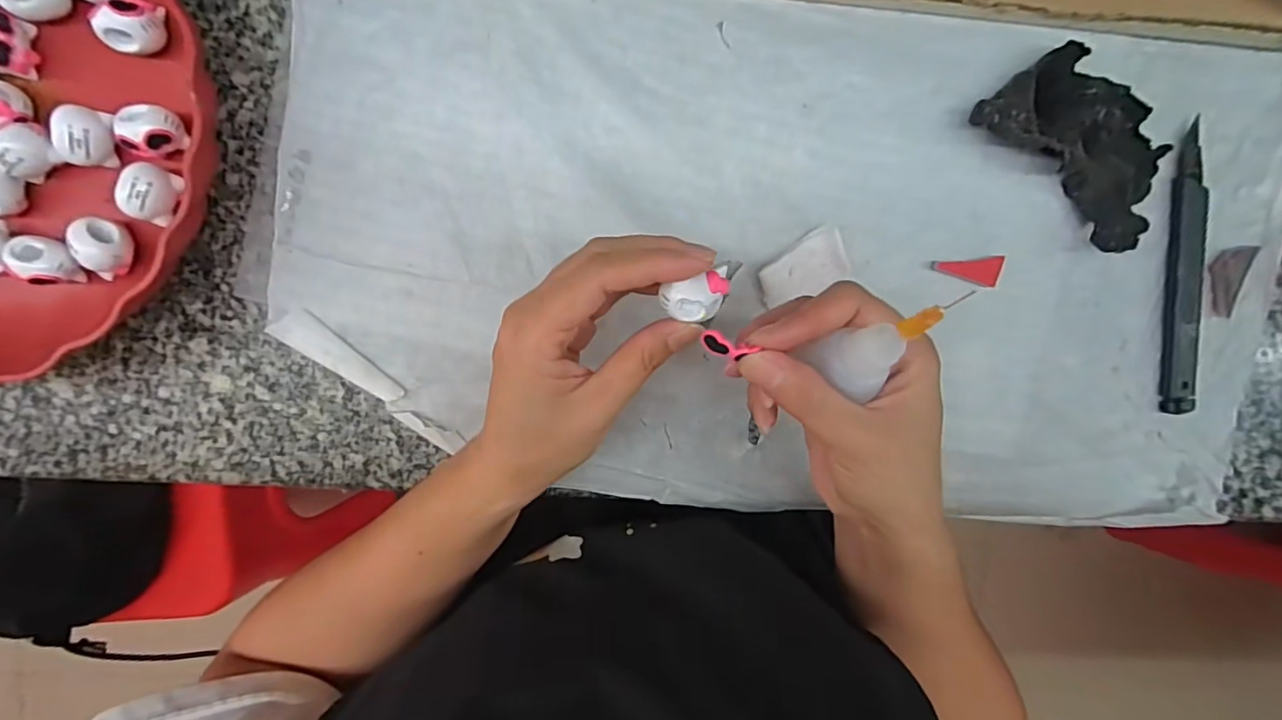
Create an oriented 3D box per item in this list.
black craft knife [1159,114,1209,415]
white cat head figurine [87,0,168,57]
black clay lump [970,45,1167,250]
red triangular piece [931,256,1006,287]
[{"bbox_3d":[0.282,-0.045,0.288,0.020,0.006,0.145,-4,97,-2],"label":"black craft knife"},{"bbox_3d":[-0.226,-0.148,0.247,0.024,0.019,0.023,17,96,-4],"label":"white cat head figurine"},{"bbox_3d":[0.218,-0.108,0.273,0.097,0.021,0.060,42,93,-6],"label":"black clay lump"},{"bbox_3d":[0.168,-0.046,0.286,0.034,0.004,0.015,3,87,5],"label":"red triangular piece"}]

